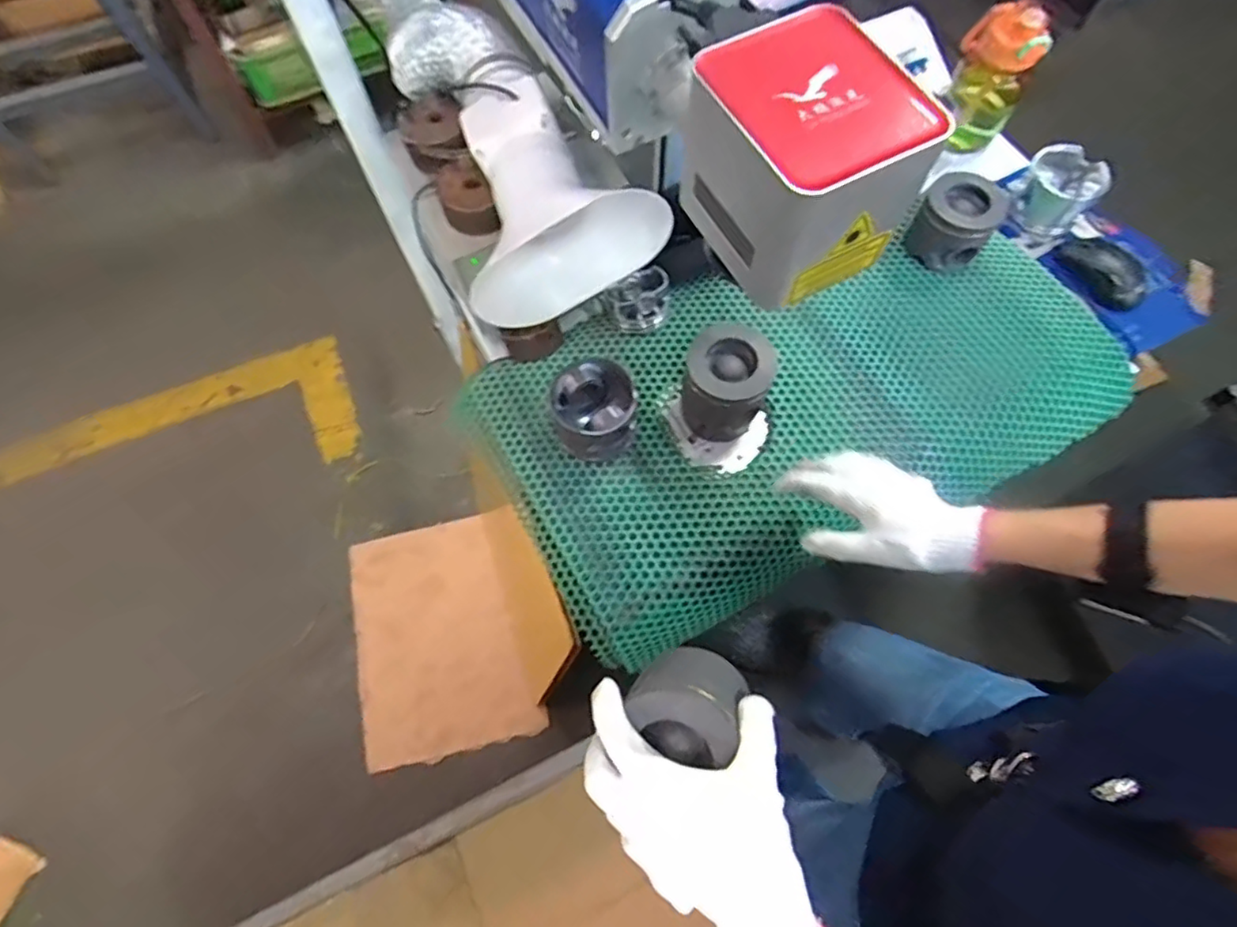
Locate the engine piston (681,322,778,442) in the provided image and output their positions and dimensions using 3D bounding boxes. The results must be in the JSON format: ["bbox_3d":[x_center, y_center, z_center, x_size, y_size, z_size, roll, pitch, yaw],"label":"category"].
[{"bbox_3d":[0.113,-0.080,0.663,0.082,0.112,0.086,0,67,1],"label":"engine piston"}]

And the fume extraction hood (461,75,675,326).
[{"bbox_3d":[-0.065,-0.243,0.590,0.177,0.140,0.167,-17,68,-6],"label":"fume extraction hood"}]

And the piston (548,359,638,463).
[{"bbox_3d":[-0.025,-0.055,0.667,0.083,0.074,0.089,0,67,1],"label":"piston"}]

